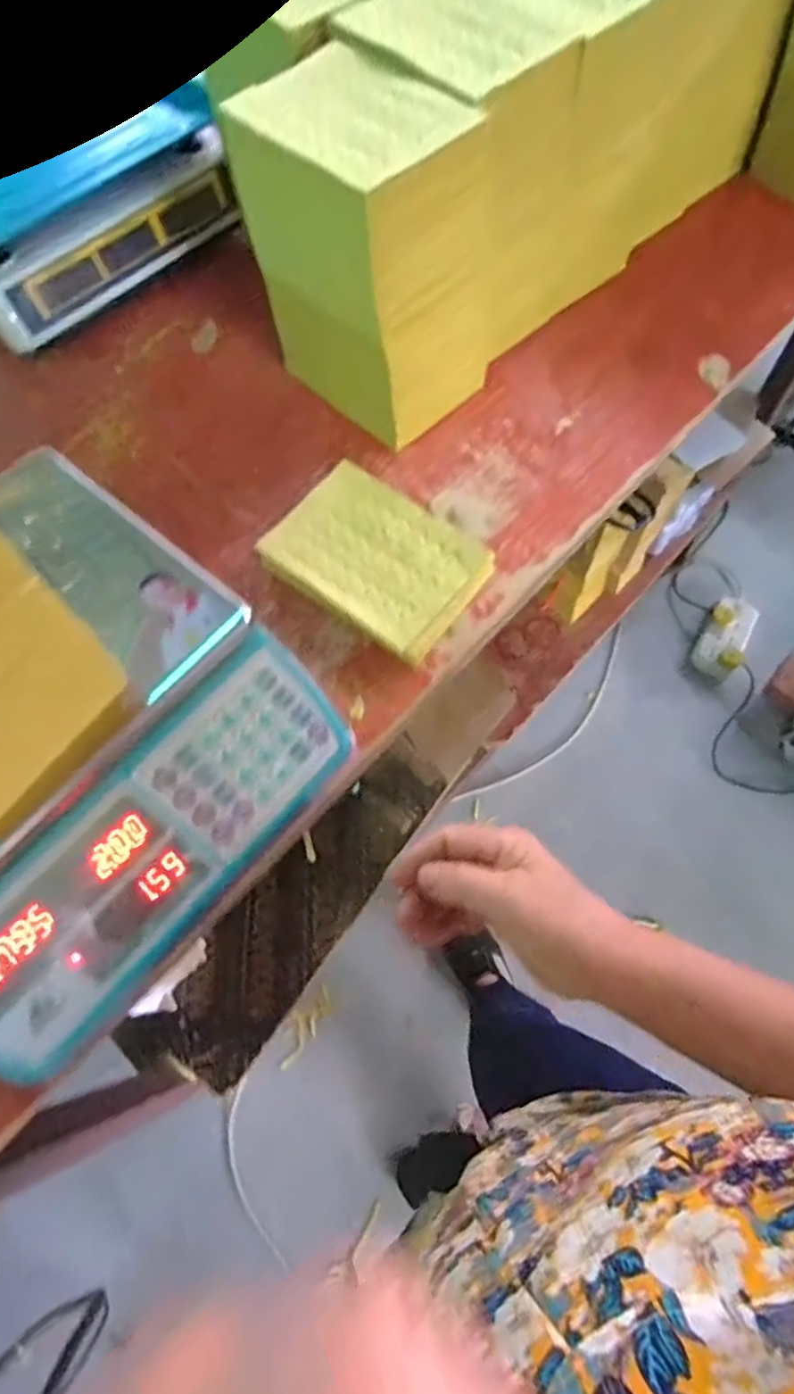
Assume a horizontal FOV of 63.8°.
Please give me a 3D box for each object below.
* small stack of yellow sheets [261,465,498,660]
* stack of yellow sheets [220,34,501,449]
[{"bbox_3d":[-0.015,-0.118,0.534,0.165,0.021,0.124,35,71,14],"label":"small stack of yellow sheets"},{"bbox_3d":[-0.022,-0.366,0.536,0.184,0.201,0.125,39,72,16],"label":"stack of yellow sheets"}]

